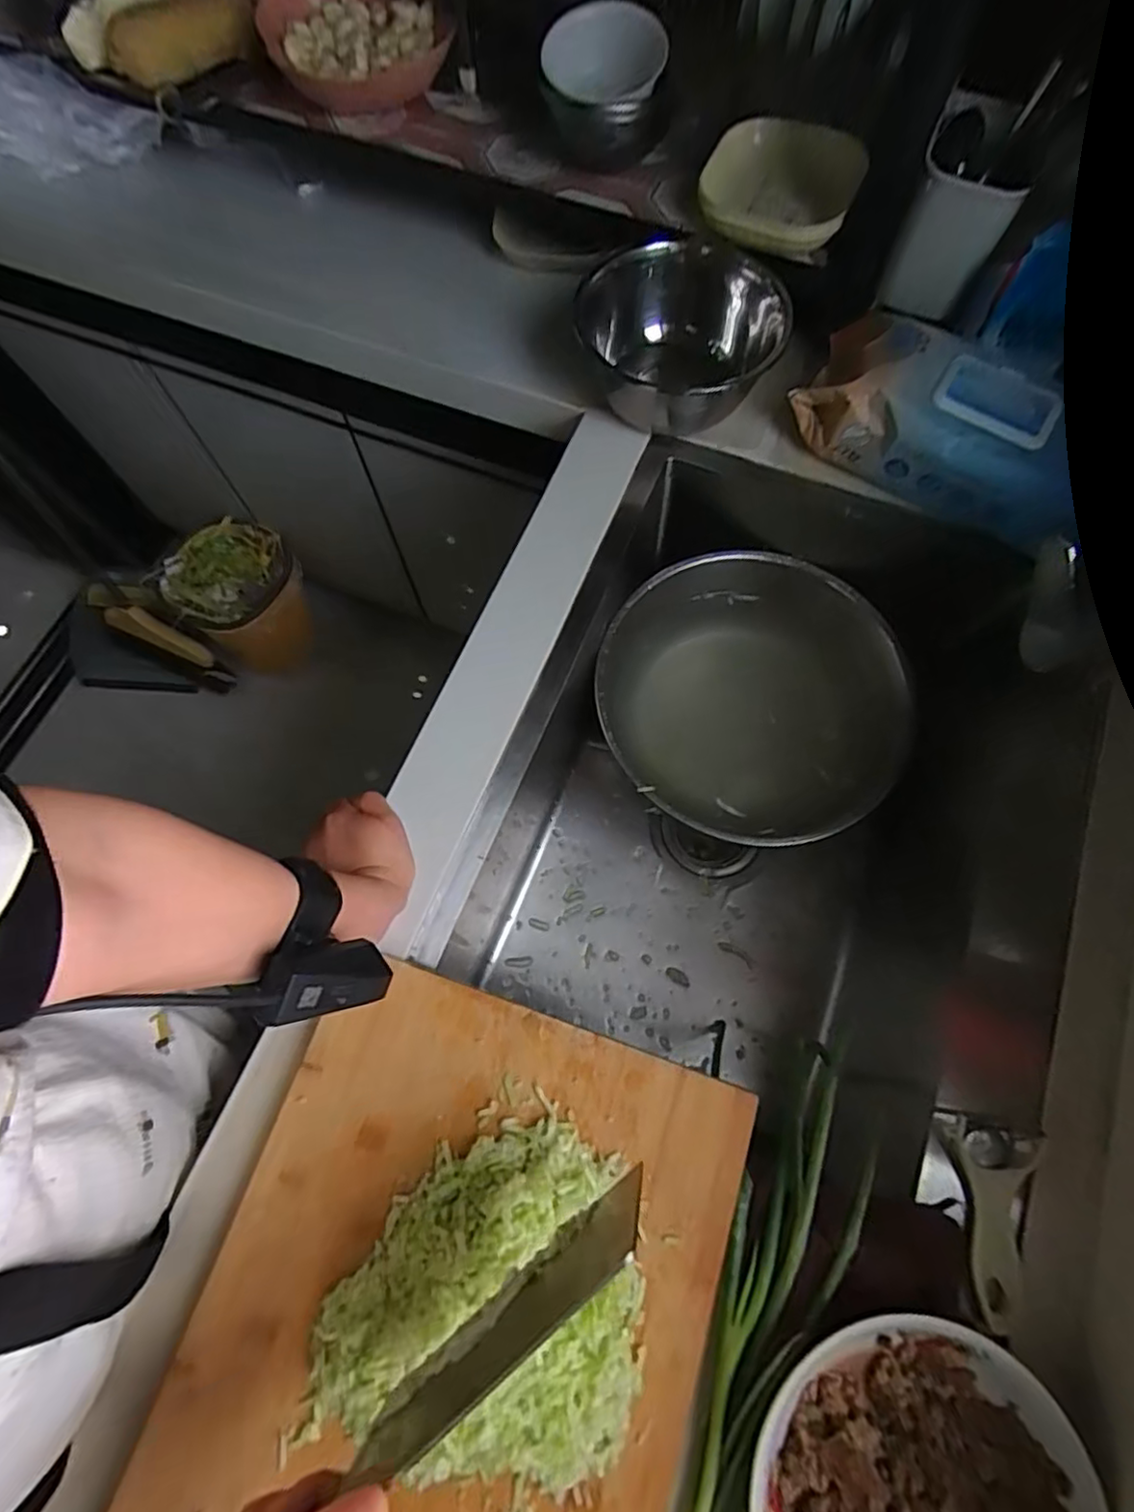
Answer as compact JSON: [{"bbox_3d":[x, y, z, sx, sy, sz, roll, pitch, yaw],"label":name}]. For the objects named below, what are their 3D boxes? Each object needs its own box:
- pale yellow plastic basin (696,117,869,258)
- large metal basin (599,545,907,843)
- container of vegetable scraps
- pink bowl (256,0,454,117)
[{"bbox_3d":[0.194,-0.521,0.581,0.133,0.044,0.123,0,72,0],"label":"pale yellow plastic basin"},{"bbox_3d":[0.194,-0.057,0.679,0.290,0.116,0.306,0,72,0],"label":"large metal basin"},{"bbox_3d":[-0.629,-0.306,1.275,0.211,0.248,0.217,0,72,0],"label":"container of vegetable scraps"},{"bbox_3d":[-0.200,-0.686,0.620,0.174,0.070,0.148,-14,72,-4],"label":"pink bowl"}]

